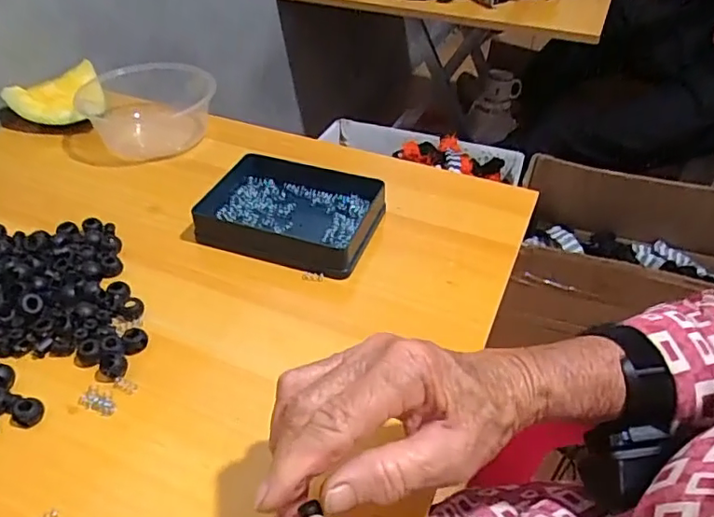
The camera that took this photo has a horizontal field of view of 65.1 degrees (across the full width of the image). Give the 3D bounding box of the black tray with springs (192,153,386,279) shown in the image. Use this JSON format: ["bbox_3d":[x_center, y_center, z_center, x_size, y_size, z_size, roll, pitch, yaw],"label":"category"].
[{"bbox_3d":[-0.059,-0.044,0.506,0.157,0.031,0.116,14,43,14],"label":"black tray with springs"}]

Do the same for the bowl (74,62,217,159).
[{"bbox_3d":[-0.244,-0.177,0.635,0.149,0.051,0.147,5,42,4],"label":"bowl"}]

